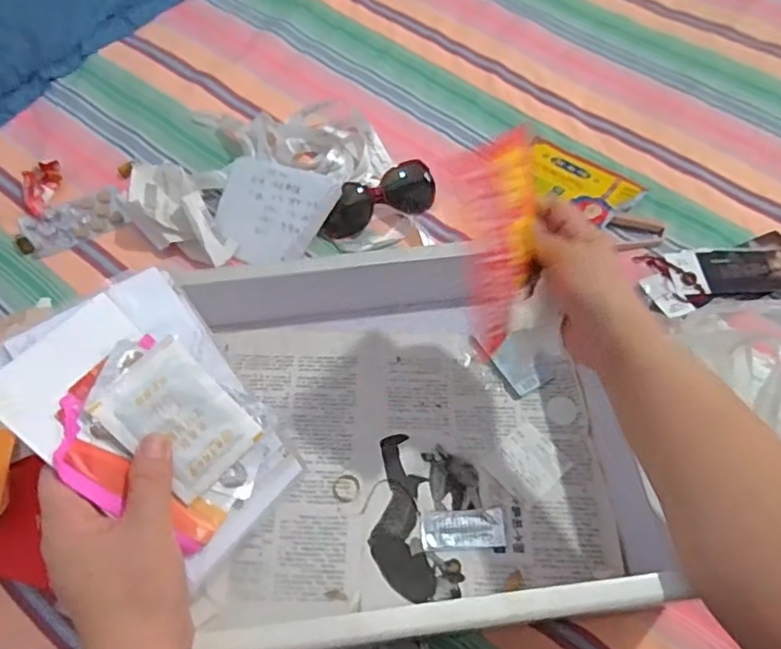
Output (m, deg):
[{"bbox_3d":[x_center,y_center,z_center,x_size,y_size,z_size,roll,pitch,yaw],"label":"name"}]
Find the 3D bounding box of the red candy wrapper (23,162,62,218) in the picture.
[{"bbox_3d":[-0.397,-0.156,0.669,0.032,0.022,0.064,7,61,2],"label":"red candy wrapper"}]

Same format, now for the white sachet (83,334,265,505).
[{"bbox_3d":[-0.123,0.056,0.349,0.081,0.008,0.059,50,63,-13],"label":"white sachet"}]

